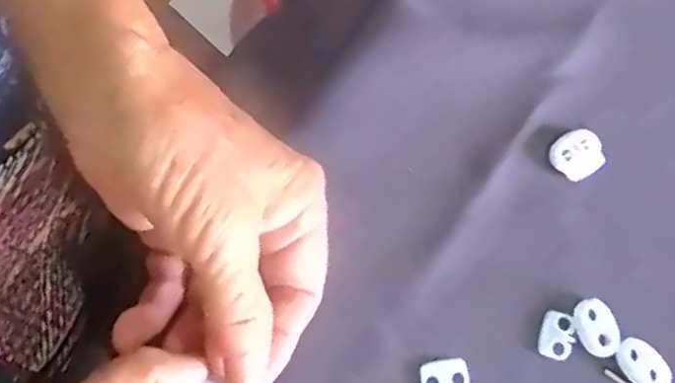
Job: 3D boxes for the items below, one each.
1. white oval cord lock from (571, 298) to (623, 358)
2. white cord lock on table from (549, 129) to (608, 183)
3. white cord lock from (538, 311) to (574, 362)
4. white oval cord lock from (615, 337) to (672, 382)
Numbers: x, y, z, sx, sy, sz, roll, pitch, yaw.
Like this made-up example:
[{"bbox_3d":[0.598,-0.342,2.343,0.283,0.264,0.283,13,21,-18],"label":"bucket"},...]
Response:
[{"bbox_3d":[0.103,0.054,0.274,0.016,0.004,0.023,-16,78,-8],"label":"white oval cord lock"},{"bbox_3d":[0.102,-0.016,0.292,0.021,0.007,0.019,-29,80,-10],"label":"white cord lock on table"},{"bbox_3d":[0.087,0.057,0.274,0.012,0.004,0.018,15,75,0],"label":"white cord lock"},{"bbox_3d":[0.119,0.068,0.270,0.022,0.004,0.015,42,77,7],"label":"white oval cord lock"}]

